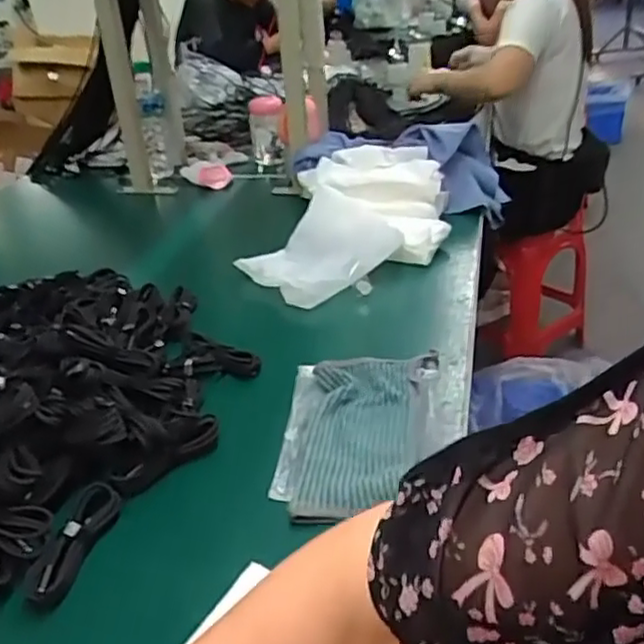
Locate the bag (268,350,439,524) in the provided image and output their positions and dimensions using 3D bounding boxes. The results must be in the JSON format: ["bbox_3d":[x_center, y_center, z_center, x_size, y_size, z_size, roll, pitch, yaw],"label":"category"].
[{"bbox_3d":[0.034,0.097,0.645,0.135,0.029,0.232,0,30,10],"label":"bag"}]

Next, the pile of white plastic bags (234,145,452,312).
[{"bbox_3d":[0.040,-0.158,0.999,0.269,0.121,0.361,5,31,18],"label":"pile of white plastic bags"}]

